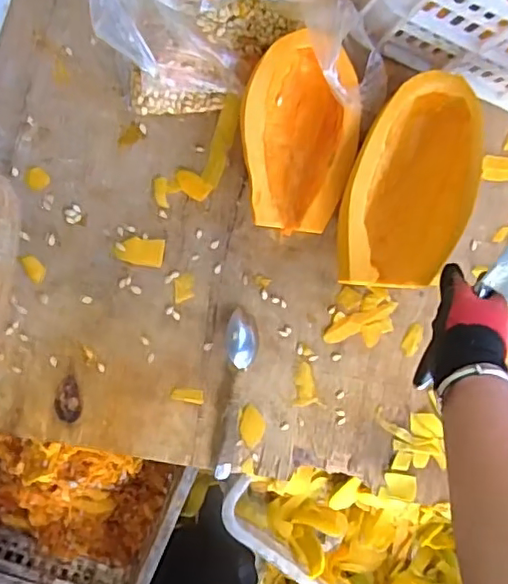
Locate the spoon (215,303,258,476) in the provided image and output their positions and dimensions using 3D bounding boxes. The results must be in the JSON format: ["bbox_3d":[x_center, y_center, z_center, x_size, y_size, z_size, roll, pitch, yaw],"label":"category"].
[{"bbox_3d":[-0.020,0.123,0.692,0.036,0.016,0.199,5,92,-8],"label":"spoon"}]

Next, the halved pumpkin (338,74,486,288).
[{"bbox_3d":[0.174,-0.121,0.672,0.134,0.092,0.244,21,90,-9],"label":"halved pumpkin"}]

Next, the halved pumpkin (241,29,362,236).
[{"bbox_3d":[0.048,-0.175,0.660,0.127,0.073,0.213,-1,93,-8],"label":"halved pumpkin"}]

